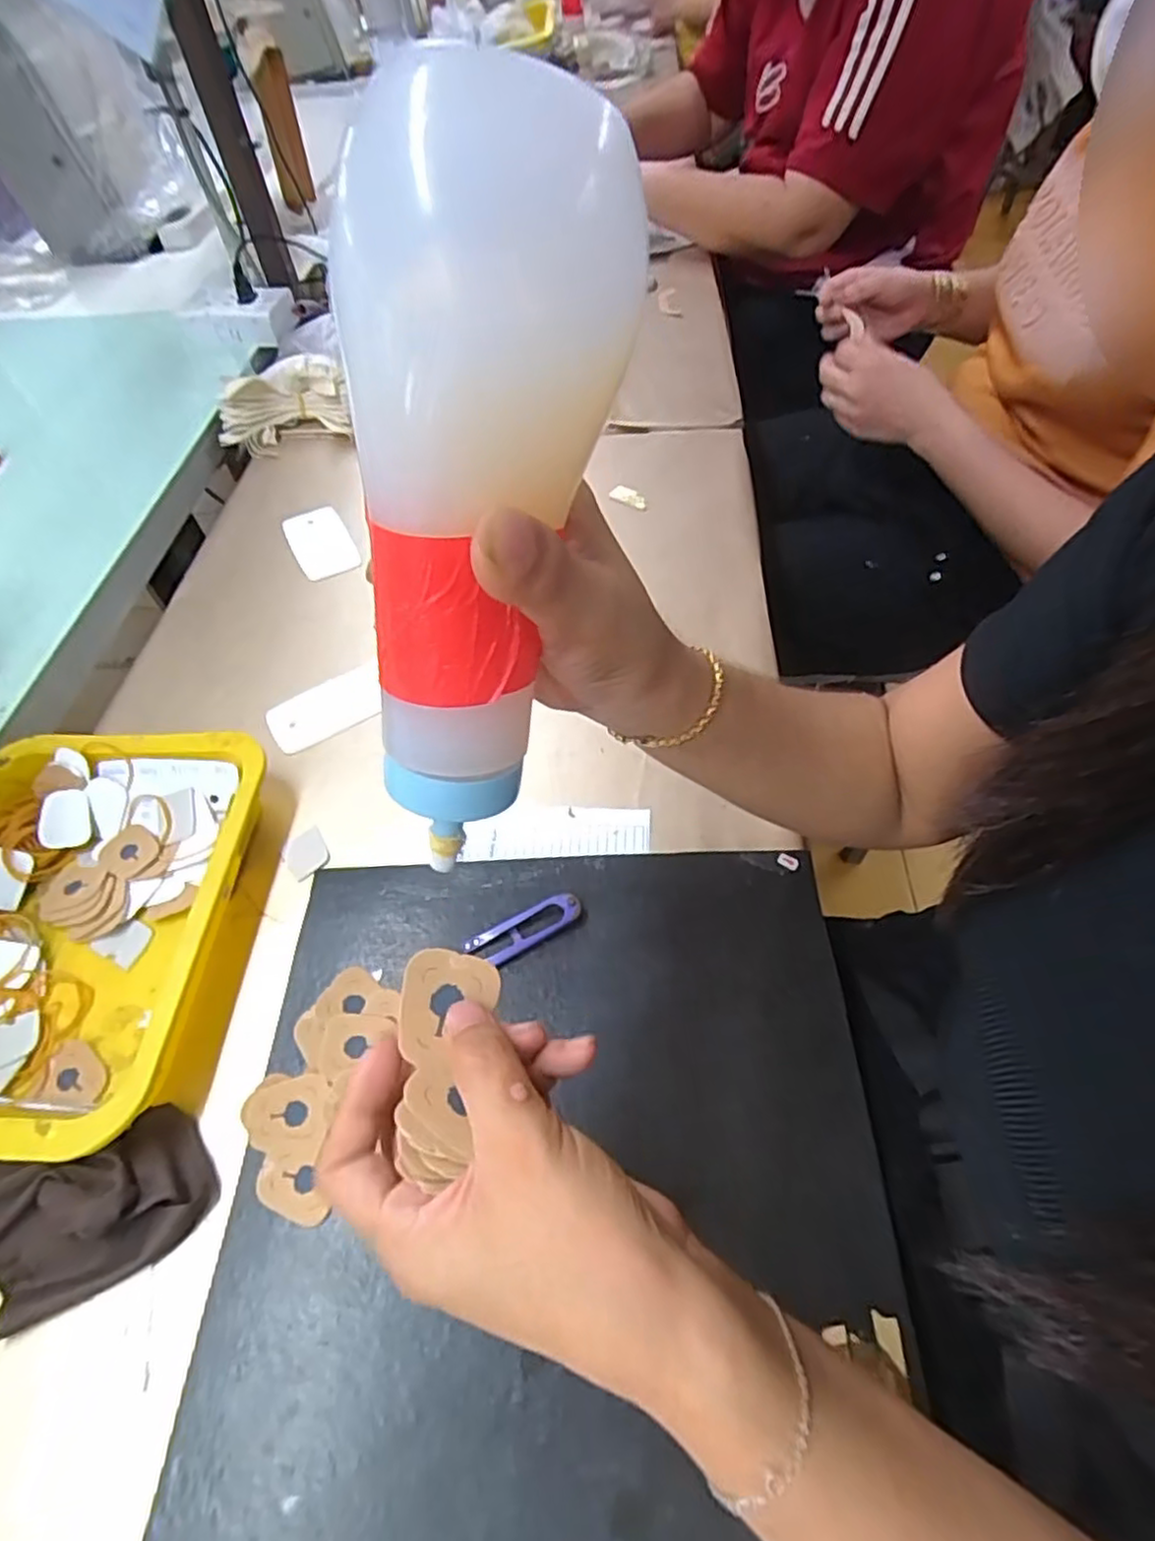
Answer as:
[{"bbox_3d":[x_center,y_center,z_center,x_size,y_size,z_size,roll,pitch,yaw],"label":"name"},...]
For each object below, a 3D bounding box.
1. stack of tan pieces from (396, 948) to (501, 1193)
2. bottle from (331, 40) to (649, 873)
[{"bbox_3d":[-0.045,0.095,0.229,0.031,0.014,0.071,-3,50,2],"label":"stack of tan pieces"},{"bbox_3d":[-0.029,-0.063,0.184,0.061,0.173,0.070,11,16,11],"label":"bottle"}]

